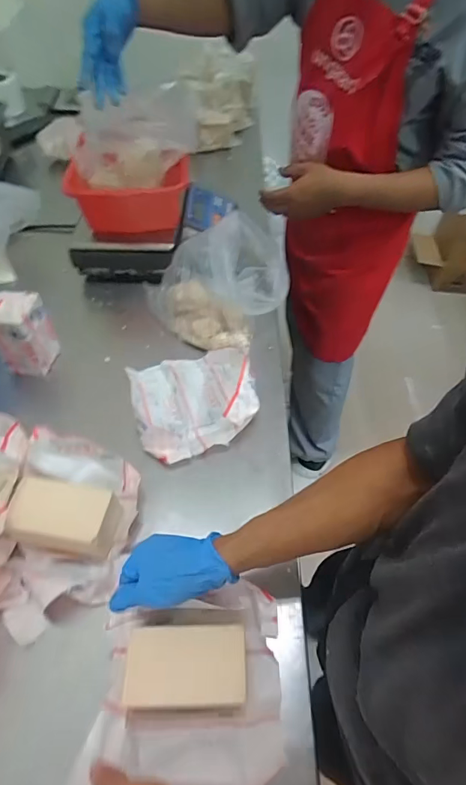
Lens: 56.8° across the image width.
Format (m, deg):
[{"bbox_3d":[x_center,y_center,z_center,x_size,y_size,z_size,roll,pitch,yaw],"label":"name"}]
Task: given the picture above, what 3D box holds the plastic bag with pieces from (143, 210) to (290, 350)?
[{"bbox_3d":[-0.022,-0.189,0.760,0.255,0.137,0.218,-7,53,-7],"label":"plastic bag with pieces"}]

